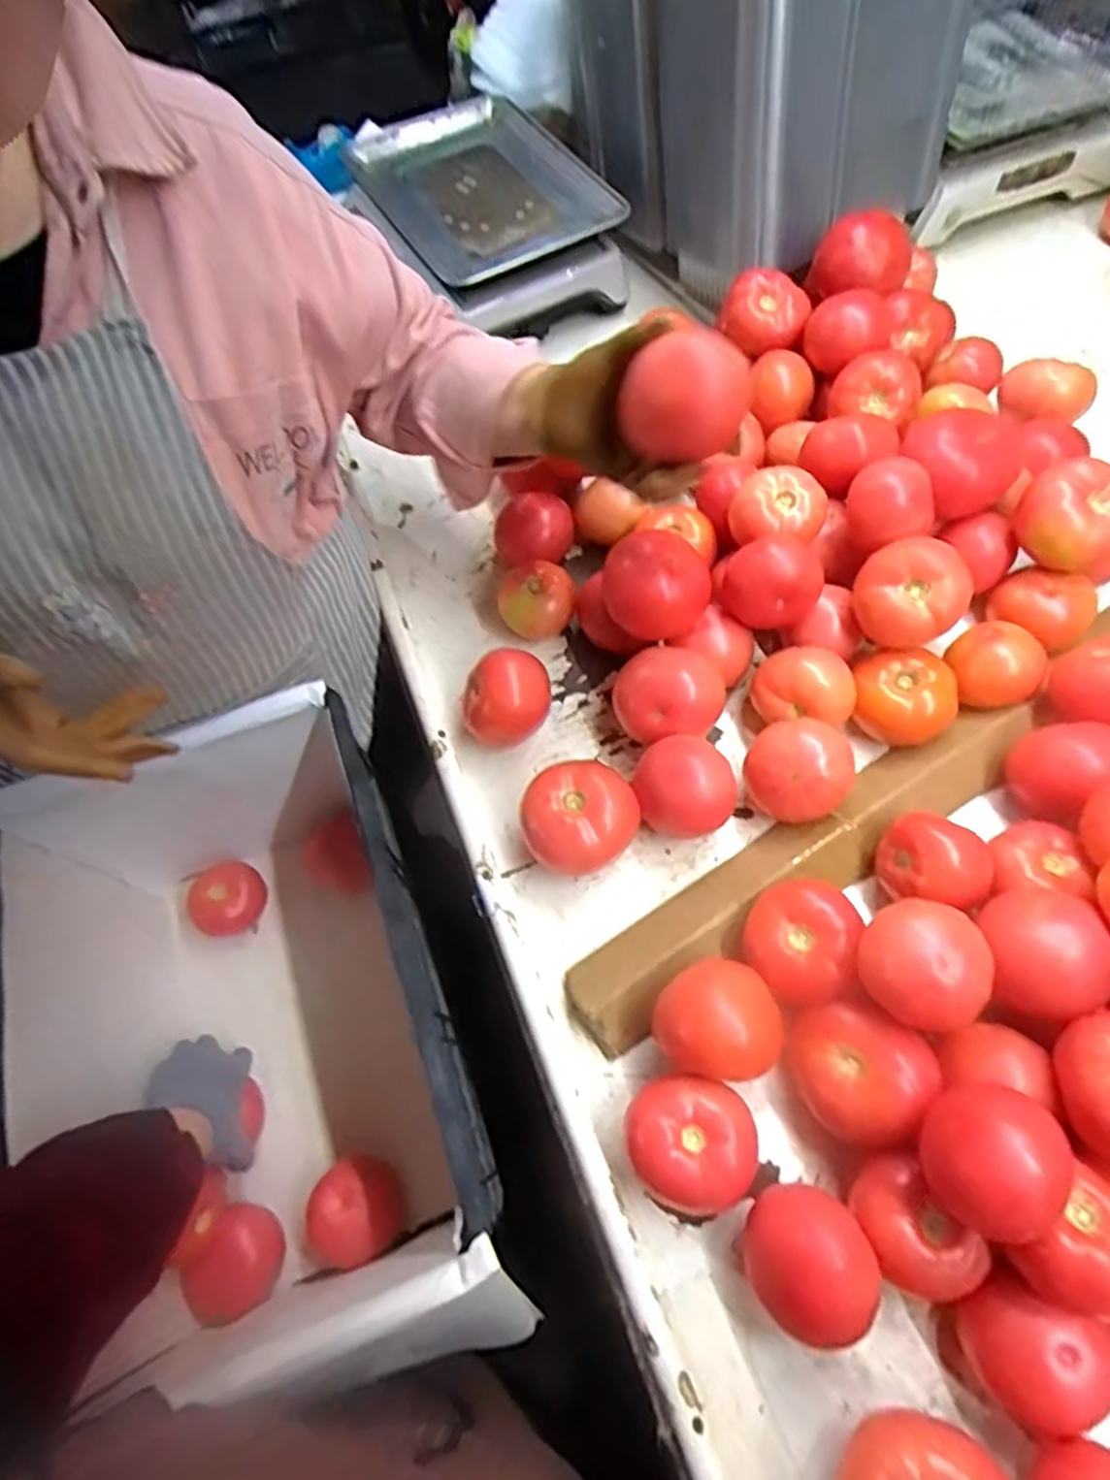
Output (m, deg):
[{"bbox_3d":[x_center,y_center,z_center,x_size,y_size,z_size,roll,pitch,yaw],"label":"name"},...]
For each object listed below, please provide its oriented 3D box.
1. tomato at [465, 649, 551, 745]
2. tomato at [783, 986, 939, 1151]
[{"bbox_3d":[-0.040,-0.037,0.612,0.080,0.058,0.070,-11,63,-2],"label":"tomato"},{"bbox_3d":[0.199,0.217,0.471,0.079,0.057,0.077,-2,63,3],"label":"tomato"}]

